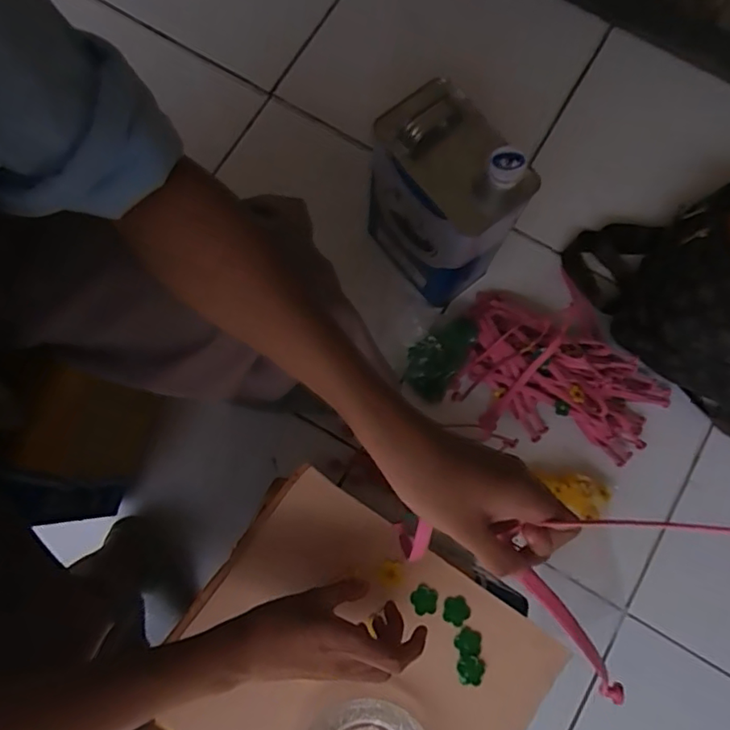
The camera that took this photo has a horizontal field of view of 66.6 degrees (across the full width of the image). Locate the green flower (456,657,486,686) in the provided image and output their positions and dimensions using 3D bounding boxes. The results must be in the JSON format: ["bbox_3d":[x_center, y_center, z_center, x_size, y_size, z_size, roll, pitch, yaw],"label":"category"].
[{"bbox_3d":[0.089,0.258,0.469,0.024,0.004,0.022,0,78,-1],"label":"green flower"}]

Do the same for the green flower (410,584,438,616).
[{"bbox_3d":[0.052,0.204,0.482,0.023,0.004,0.024,0,78,-1],"label":"green flower"}]

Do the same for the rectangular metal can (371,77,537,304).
[{"bbox_3d":[0.093,-0.196,0.678,0.123,0.254,0.162,-37,81,-8],"label":"rectangular metal can"}]

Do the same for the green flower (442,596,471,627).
[{"bbox_3d":[0.079,0.213,0.481,0.023,0.004,0.023,20,78,3],"label":"green flower"}]

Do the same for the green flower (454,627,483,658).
[{"bbox_3d":[0.089,0.238,0.475,0.023,0.004,0.022,21,78,3],"label":"green flower"}]

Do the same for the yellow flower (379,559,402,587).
[{"bbox_3d":[0.023,0.183,0.487,0.018,0.004,0.021,9,79,2],"label":"yellow flower"}]

